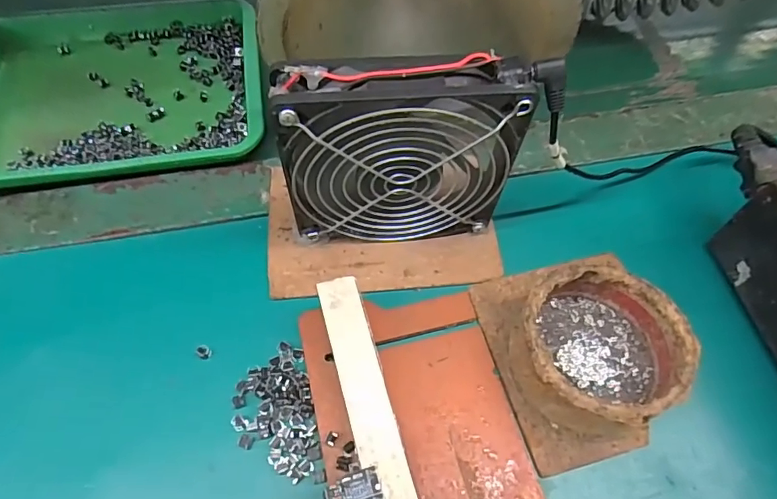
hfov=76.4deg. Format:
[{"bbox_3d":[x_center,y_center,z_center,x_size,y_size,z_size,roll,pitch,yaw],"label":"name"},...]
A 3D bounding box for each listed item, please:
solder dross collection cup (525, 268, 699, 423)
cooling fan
[{"bbox_3d":[0.111,0.053,0.262,0.081,0.040,0.077,1,59,-1],"label":"solder dross collection cup"},{"bbox_3d":[0.006,-0.043,0.267,0.117,0.125,0.026,-3,59,-3],"label":"cooling fan"}]

